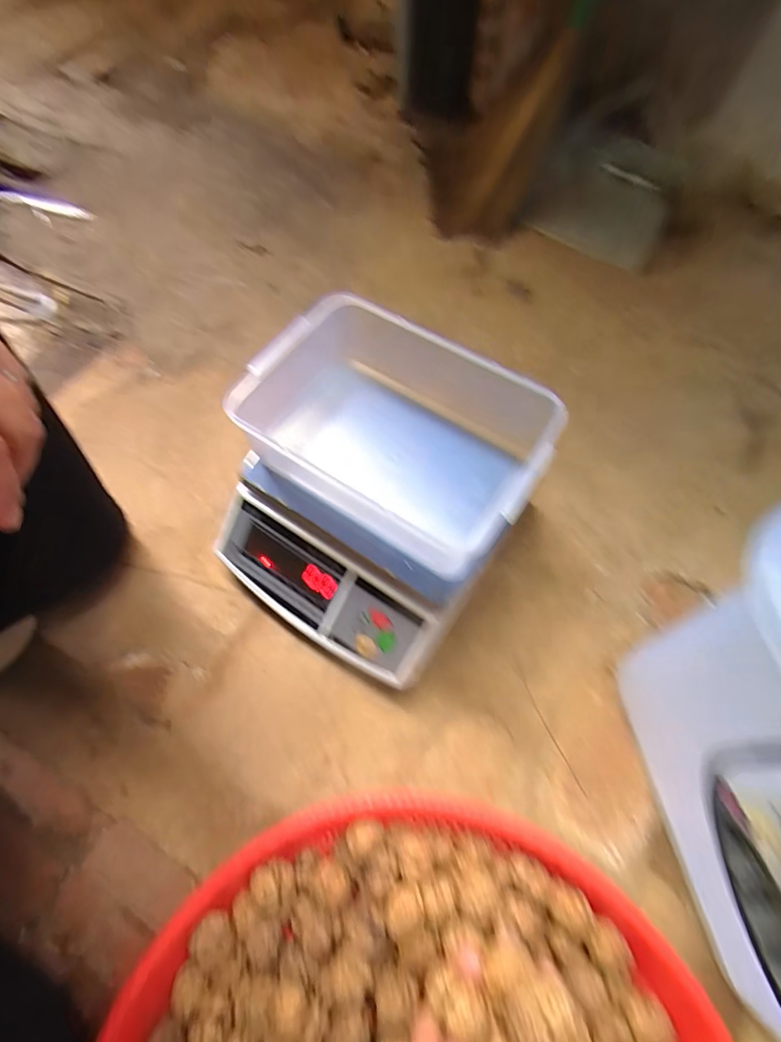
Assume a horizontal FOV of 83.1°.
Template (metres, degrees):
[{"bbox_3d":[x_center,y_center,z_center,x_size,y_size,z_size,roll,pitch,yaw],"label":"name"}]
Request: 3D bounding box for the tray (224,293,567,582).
[{"bbox_3d":[0.000,-0.084,0.447,0.260,0.122,0.183,31,72,15],"label":"tray"}]

